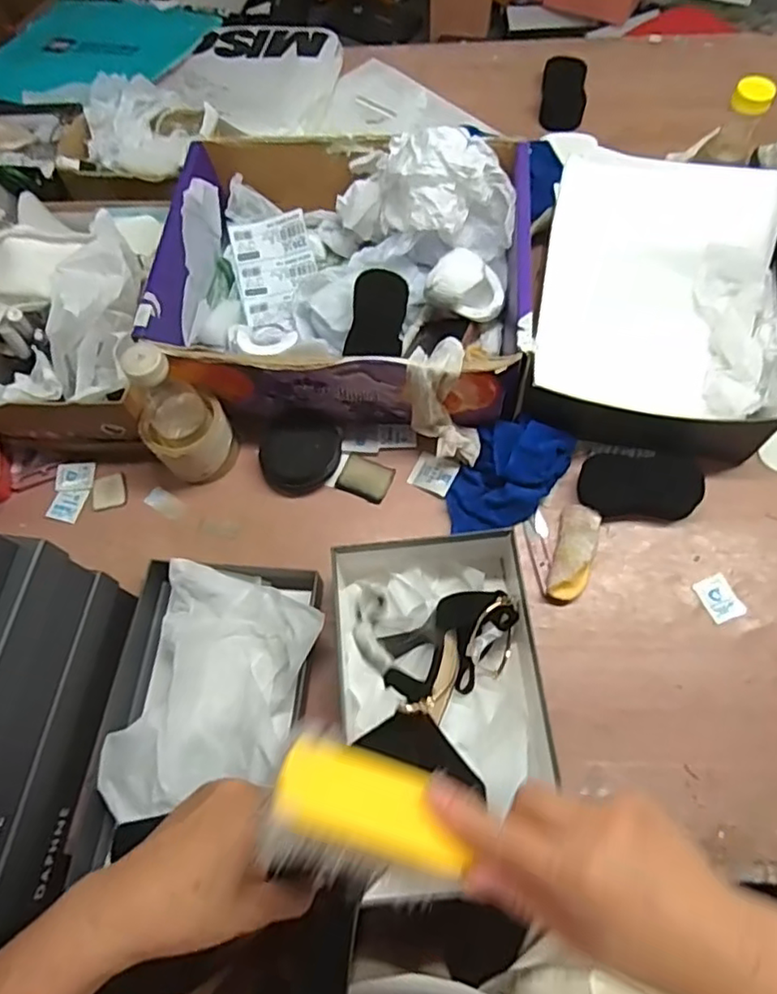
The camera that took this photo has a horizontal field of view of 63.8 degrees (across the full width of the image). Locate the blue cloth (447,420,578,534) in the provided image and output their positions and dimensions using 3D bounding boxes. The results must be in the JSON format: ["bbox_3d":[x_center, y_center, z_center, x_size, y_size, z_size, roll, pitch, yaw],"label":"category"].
[{"bbox_3d":[0.129,-0.020,0.676,0.100,0.060,0.138,25,71,13],"label":"blue cloth"}]

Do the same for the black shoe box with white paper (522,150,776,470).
[{"bbox_3d":[0.307,-0.219,0.718,0.260,0.127,0.324,12,68,8],"label":"black shoe box with white paper"}]

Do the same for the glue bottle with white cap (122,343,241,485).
[{"bbox_3d":[-0.223,-0.085,0.657,0.085,0.179,0.075,-34,69,-11],"label":"glue bottle with white cap"}]

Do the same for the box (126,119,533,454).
[{"bbox_3d":[-0.049,-0.250,0.720,0.405,0.172,0.346,8,68,7],"label":"box"}]

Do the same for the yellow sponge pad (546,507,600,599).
[{"bbox_3d":[0.196,0.059,0.657,0.039,0.025,0.105,14,68,9],"label":"yellow sponge pad"}]

